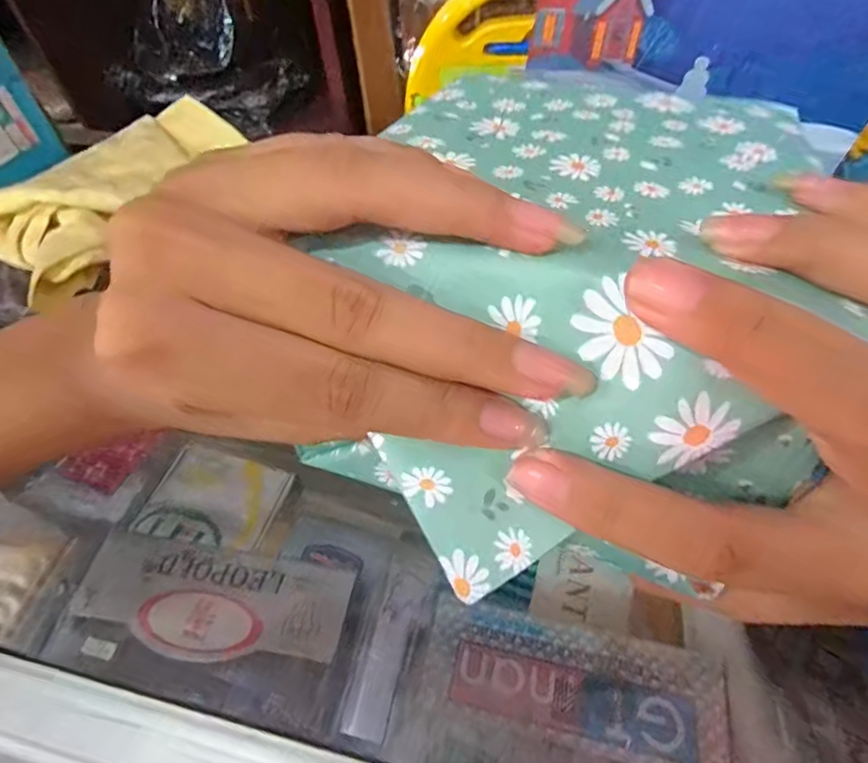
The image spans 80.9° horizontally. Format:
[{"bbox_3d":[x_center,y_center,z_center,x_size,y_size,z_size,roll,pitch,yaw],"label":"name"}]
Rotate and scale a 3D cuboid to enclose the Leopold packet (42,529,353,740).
[{"bbox_3d":[-0.136,0.142,0.307,0.173,0.012,0.084,9,54,9],"label":"Leopold packet"}]

